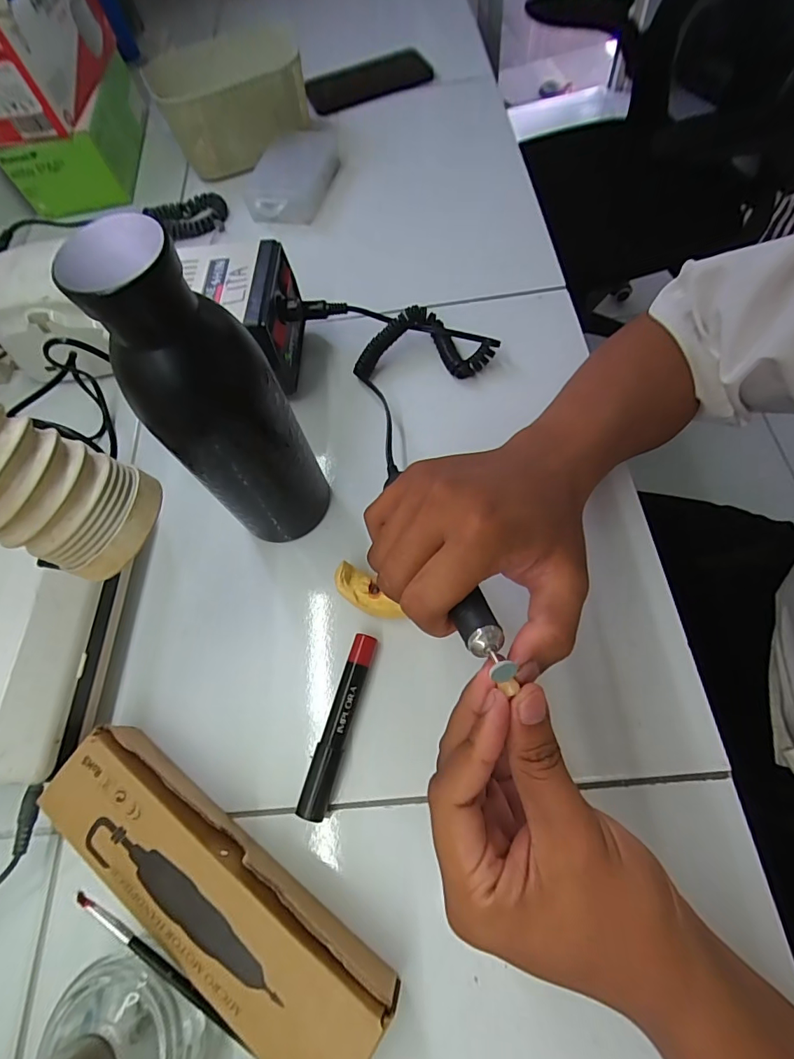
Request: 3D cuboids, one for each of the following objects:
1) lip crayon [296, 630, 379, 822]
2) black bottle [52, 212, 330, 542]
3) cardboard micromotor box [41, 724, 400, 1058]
[{"bbox_3d":[-0.036,0.120,0.288,0.017,0.017,0.107,12,68,12],"label":"lip crayon"},{"bbox_3d":[-0.091,-0.058,0.267,0.060,0.207,0.059,1,66,7],"label":"black bottle"},{"bbox_3d":[-0.098,0.191,0.249,0.213,0.040,0.058,30,73,19],"label":"cardboard micromotor box"}]

